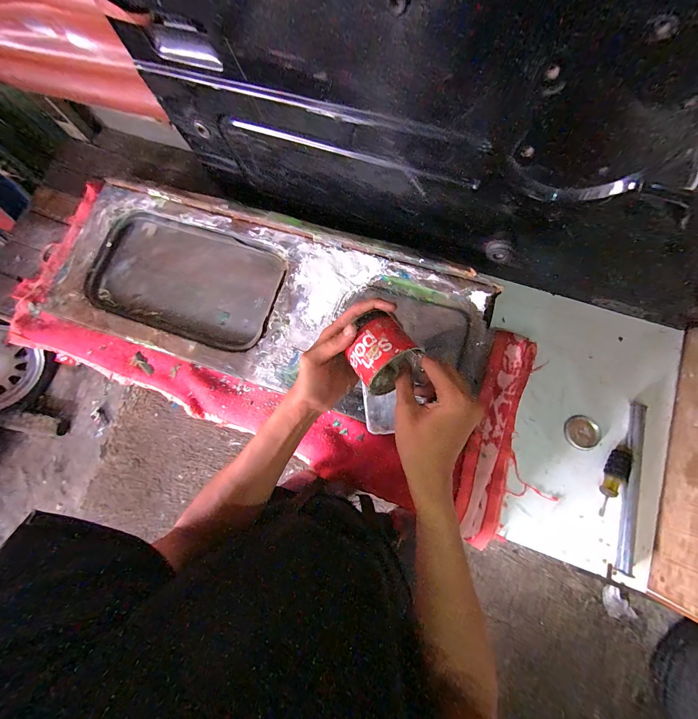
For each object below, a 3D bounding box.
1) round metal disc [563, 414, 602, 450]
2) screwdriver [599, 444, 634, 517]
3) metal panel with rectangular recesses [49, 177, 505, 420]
[{"bbox_3d":[0.507,0.158,0.661,0.071,0.011,0.072,0,76,1],"label":"round metal disc"},{"bbox_3d":[0.545,0.246,0.628,0.039,0.026,0.147,24,77,7],"label":"screwdriver"},{"bbox_3d":[-0.180,-0.135,0.688,0.966,0.049,0.371,19,77,6],"label":"metal panel with rectangular recesses"}]

